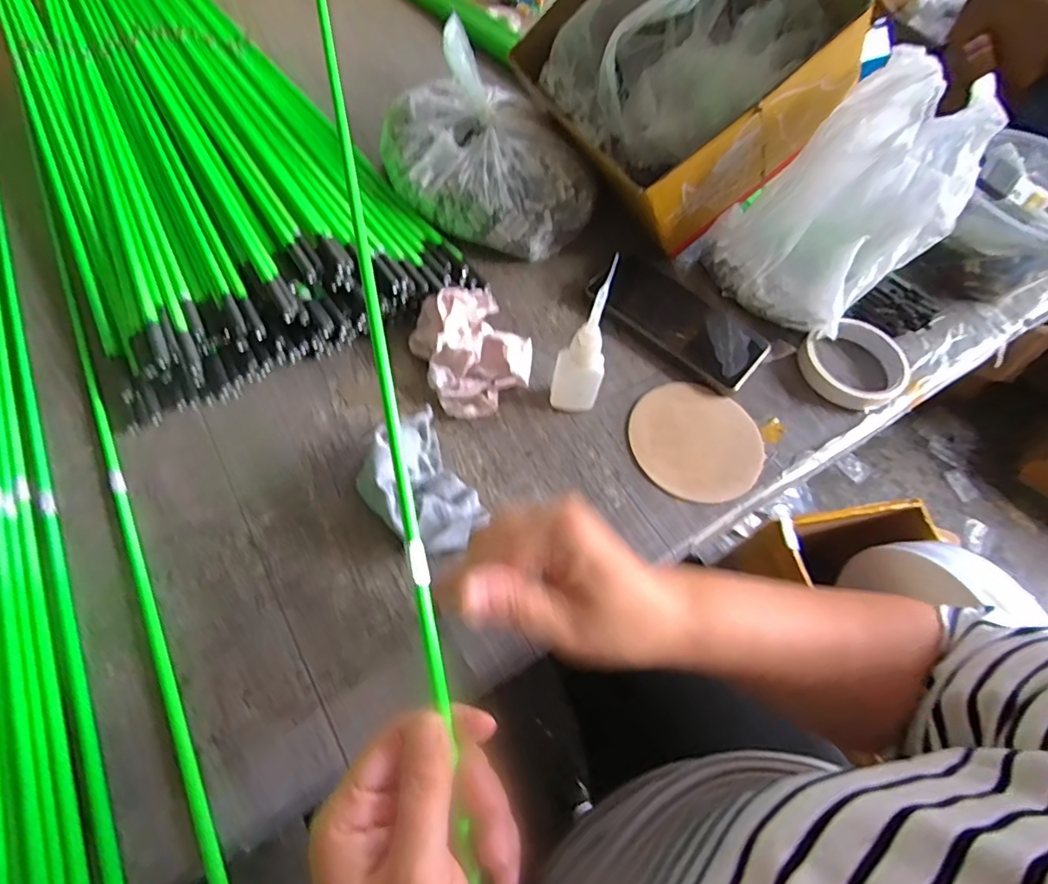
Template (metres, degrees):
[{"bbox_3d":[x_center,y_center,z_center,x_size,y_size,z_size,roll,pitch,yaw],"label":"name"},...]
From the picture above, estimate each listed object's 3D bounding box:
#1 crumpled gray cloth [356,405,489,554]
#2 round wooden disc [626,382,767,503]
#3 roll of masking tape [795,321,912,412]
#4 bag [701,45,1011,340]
[{"bbox_3d":[-0.072,0.029,0.364,0.067,0.048,0.106,-30,68,-20],"label":"crumpled gray cloth"},{"bbox_3d":[0.140,-0.002,0.431,0.102,0.007,0.104,2,61,-5],"label":"round wooden disc"},{"bbox_3d":[0.292,-0.068,0.471,0.082,0.024,0.081,2,61,-5],"label":"roll of masking tape"},{"bbox_3d":[0.278,-0.209,0.464,0.159,0.174,0.149,-36,70,-22],"label":"bag"}]

